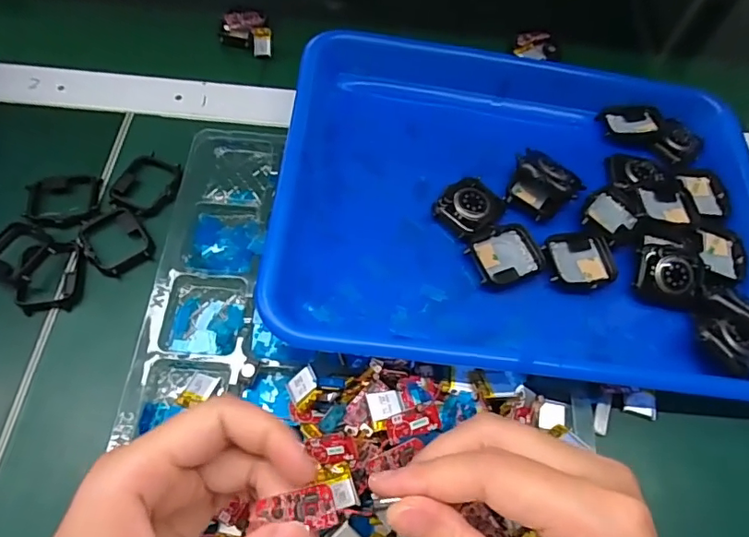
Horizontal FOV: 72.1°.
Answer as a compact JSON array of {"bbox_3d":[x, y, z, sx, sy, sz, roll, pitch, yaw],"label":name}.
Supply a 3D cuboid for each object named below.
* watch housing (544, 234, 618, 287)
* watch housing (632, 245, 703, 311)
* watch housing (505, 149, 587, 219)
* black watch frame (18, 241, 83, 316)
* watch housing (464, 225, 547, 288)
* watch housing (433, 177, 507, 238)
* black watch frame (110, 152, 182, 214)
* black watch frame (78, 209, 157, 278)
[{"bbox_3d":[0.130,-0.006,0.325,0.045,0.011,0.036,2,63,-20],"label":"watch housing"},{"bbox_3d":[0.184,0.005,0.322,0.039,0.016,0.035,10,63,7],"label":"watch housing"},{"bbox_3d":[0.112,-0.055,0.341,0.043,0.015,0.042,27,66,15],"label":"watch housing"},{"bbox_3d":[-0.198,0.005,0.313,0.032,0.013,0.045,5,71,-11],"label":"black watch frame"},{"bbox_3d":[0.081,-0.009,0.319,0.044,0.011,0.035,-24,64,-11],"label":"watch housing"},{"bbox_3d":[0.062,-0.041,0.331,0.036,0.009,0.041,41,70,20],"label":"watch housing"},{"bbox_3d":[-0.156,-0.058,0.350,0.043,0.012,0.045,27,63,11],"label":"black watch frame"},{"bbox_3d":[-0.166,-0.017,0.332,0.037,0.012,0.046,-34,69,-20],"label":"black watch frame"}]

